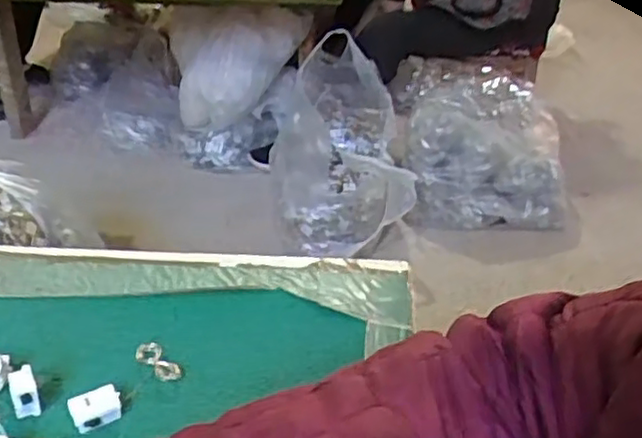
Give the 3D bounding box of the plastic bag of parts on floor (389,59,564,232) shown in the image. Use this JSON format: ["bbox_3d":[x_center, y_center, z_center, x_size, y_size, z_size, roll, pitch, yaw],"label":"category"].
[{"bbox_3d":[0.385,-0.217,1.776,0.393,0.280,0.501,3,29,2],"label":"plastic bag of parts on floor"}]

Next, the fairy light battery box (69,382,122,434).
[{"bbox_3d":[-0.133,0.110,0.406,0.027,0.013,0.019,-17,34,-30],"label":"fairy light battery box"}]

